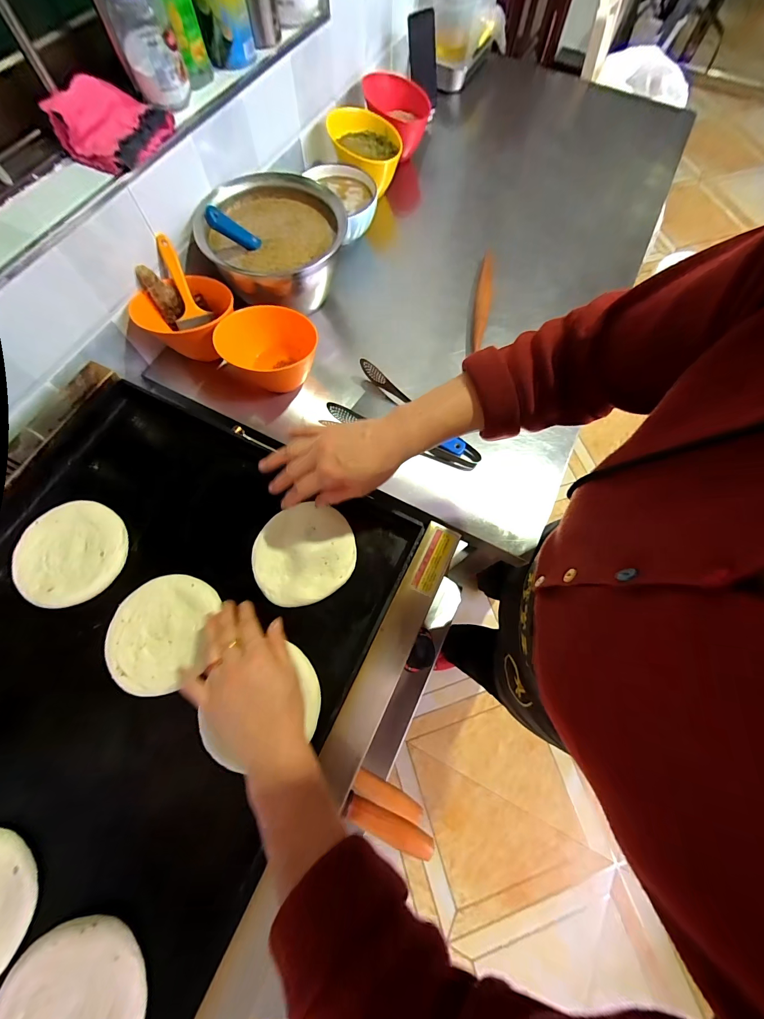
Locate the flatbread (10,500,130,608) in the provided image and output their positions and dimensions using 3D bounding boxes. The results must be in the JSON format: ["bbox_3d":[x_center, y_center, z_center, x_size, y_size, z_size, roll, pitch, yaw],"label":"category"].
[{"bbox_3d":[-0.382,0.052,0.427,0.123,0.011,0.124,1,72,-3],"label":"flatbread"}]

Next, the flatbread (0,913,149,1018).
[{"bbox_3d":[-0.273,0.441,0.299,0.122,0.008,0.123,30,73,9],"label":"flatbread"}]

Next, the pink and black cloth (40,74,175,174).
[{"bbox_3d":[-0.393,-0.563,0.505,0.111,0.051,0.135,26,72,8],"label":"pink and black cloth"}]

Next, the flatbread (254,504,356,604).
[{"bbox_3d":[-0.097,0.055,0.435,0.124,0.017,0.115,-14,79,-3],"label":"flatbread"}]

